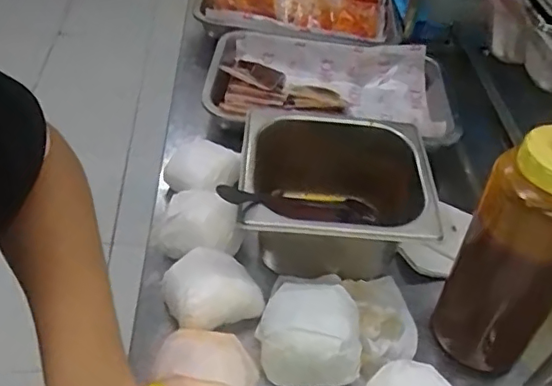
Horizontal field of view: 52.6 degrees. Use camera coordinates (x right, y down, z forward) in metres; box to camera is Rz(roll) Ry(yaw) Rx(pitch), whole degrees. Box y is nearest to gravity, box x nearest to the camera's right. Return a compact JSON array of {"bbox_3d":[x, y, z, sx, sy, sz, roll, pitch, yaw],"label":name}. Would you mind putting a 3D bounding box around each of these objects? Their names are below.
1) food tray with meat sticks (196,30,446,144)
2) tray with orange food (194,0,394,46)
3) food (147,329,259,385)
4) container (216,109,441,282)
[{"bbox_3d":[0.066,-0.128,0.732,0.300,0.064,0.208,8,44,1],"label":"food tray with meat sticks"},{"bbox_3d":[0.033,-0.291,0.876,0.297,0.049,0.211,9,44,3],"label":"tray with orange food"},{"bbox_3d":[-0.054,0.149,0.423,0.075,0.044,0.081,3,44,-3],"label":"food"},{"bbox_3d":[0.050,0.003,0.539,0.173,0.100,0.158,6,44,0],"label":"container"}]

